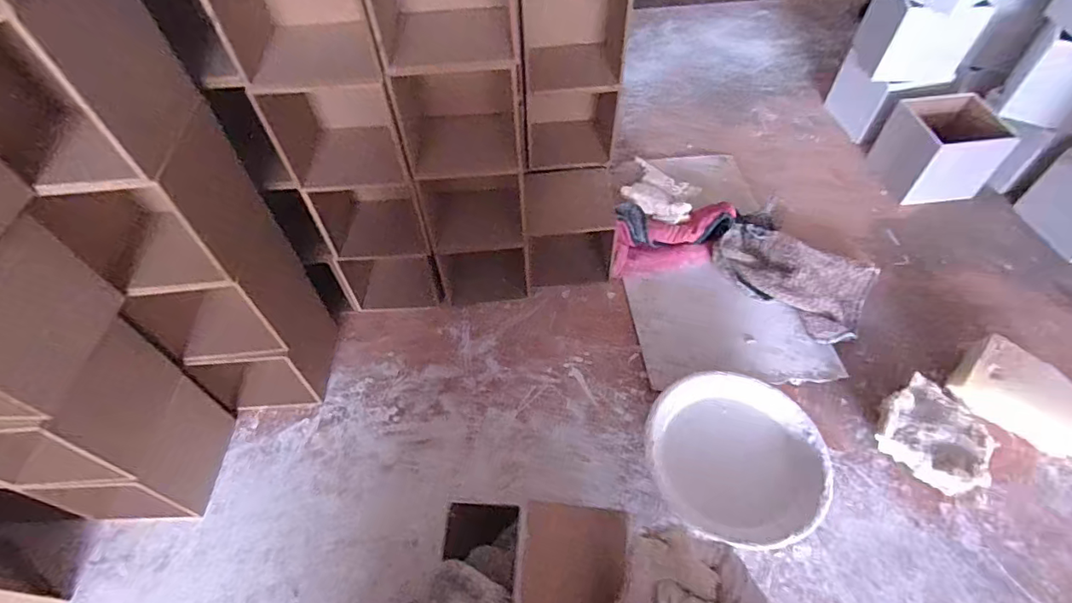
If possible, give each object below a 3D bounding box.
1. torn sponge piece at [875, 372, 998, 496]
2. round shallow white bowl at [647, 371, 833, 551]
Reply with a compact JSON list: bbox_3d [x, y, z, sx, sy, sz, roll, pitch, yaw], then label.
[{"bbox_3d":[0.421,0.137,0.542,0.103,0.040,0.112,37,63,25],"label":"torn sponge piece"},{"bbox_3d":[0.198,0.162,0.523,0.161,0.057,0.170,-1,54,1],"label":"round shallow white bowl"}]

